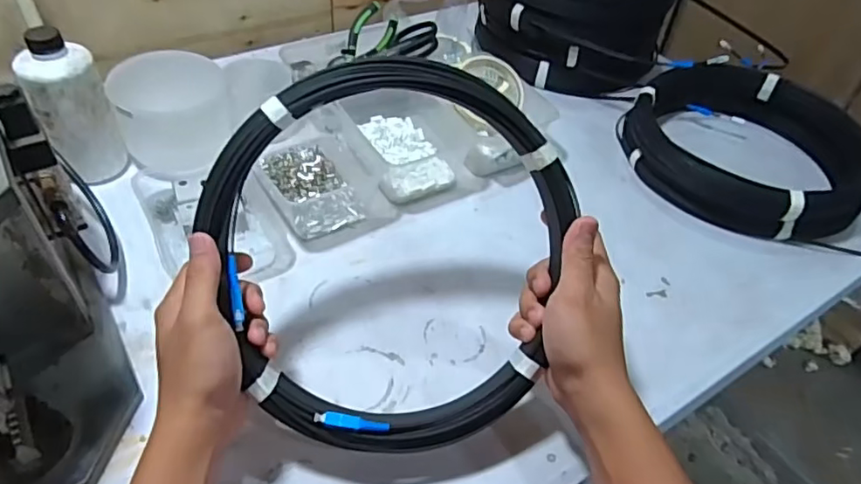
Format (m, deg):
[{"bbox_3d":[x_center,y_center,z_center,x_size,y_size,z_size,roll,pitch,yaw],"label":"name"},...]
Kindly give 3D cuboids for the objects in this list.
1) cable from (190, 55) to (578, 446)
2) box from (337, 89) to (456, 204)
[{"bbox_3d":[-0.035,0.007,0.414,0.257,0.019,0.274,0,91,-6],"label":"cable"},{"bbox_3d":[-0.034,-0.120,0.713,0.114,0.047,0.158,-16,49,-21],"label":"box"}]

